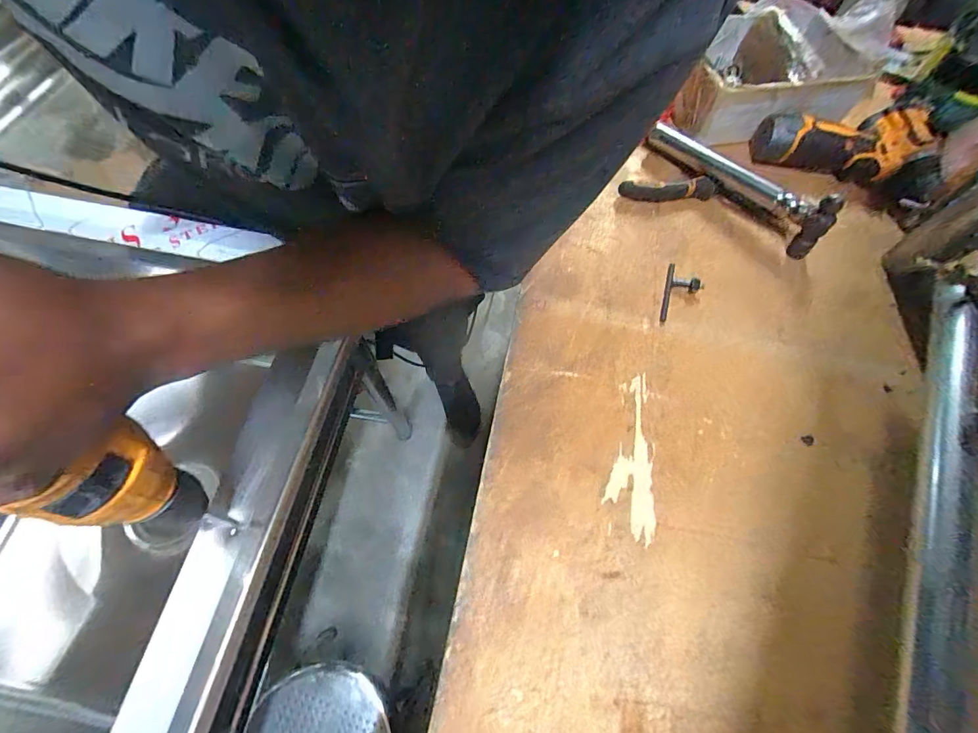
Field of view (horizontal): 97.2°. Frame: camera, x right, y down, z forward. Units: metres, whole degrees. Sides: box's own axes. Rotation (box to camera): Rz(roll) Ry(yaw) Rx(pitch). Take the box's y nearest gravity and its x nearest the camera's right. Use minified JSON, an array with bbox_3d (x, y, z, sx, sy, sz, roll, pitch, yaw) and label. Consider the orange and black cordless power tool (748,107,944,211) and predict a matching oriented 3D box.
[{"bbox_3d":[0.455,-0.279,0.548,0.202,0.082,0.156,34,69,14],"label":"orange and black cordless power tool"}]

